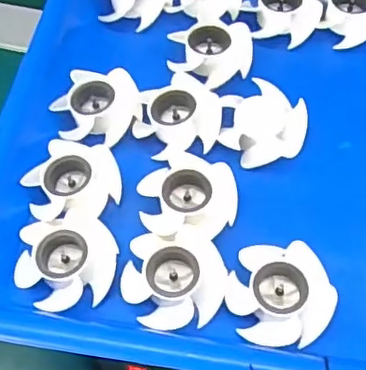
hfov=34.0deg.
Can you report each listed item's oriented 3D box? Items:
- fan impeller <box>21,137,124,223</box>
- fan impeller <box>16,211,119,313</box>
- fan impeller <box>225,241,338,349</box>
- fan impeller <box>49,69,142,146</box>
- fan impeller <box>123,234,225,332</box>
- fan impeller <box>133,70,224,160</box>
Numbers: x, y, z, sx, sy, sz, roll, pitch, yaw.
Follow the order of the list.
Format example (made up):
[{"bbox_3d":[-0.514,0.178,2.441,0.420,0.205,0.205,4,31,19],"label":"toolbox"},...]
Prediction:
[{"bbox_3d":[-0.052,-0.001,0.282,0.042,0.016,0.040,-1,59,2],"label":"fan impeller"},{"bbox_3d":[-0.051,0.034,0.264,0.043,0.015,0.040,-1,59,2],"label":"fan impeller"},{"bbox_3d":[0.041,0.046,0.252,0.043,0.015,0.040,1,59,3],"label":"fan impeller"},{"bbox_3d":[-0.042,-0.039,0.303,0.041,0.013,0.039,0,59,3],"label":"fan impeller"},{"bbox_3d":[-0.003,0.041,0.256,0.042,0.015,0.039,-1,59,2],"label":"fan impeller"},{"bbox_3d":[-0.002,-0.035,0.295,0.043,0.012,0.041,-1,59,2],"label":"fan impeller"}]

